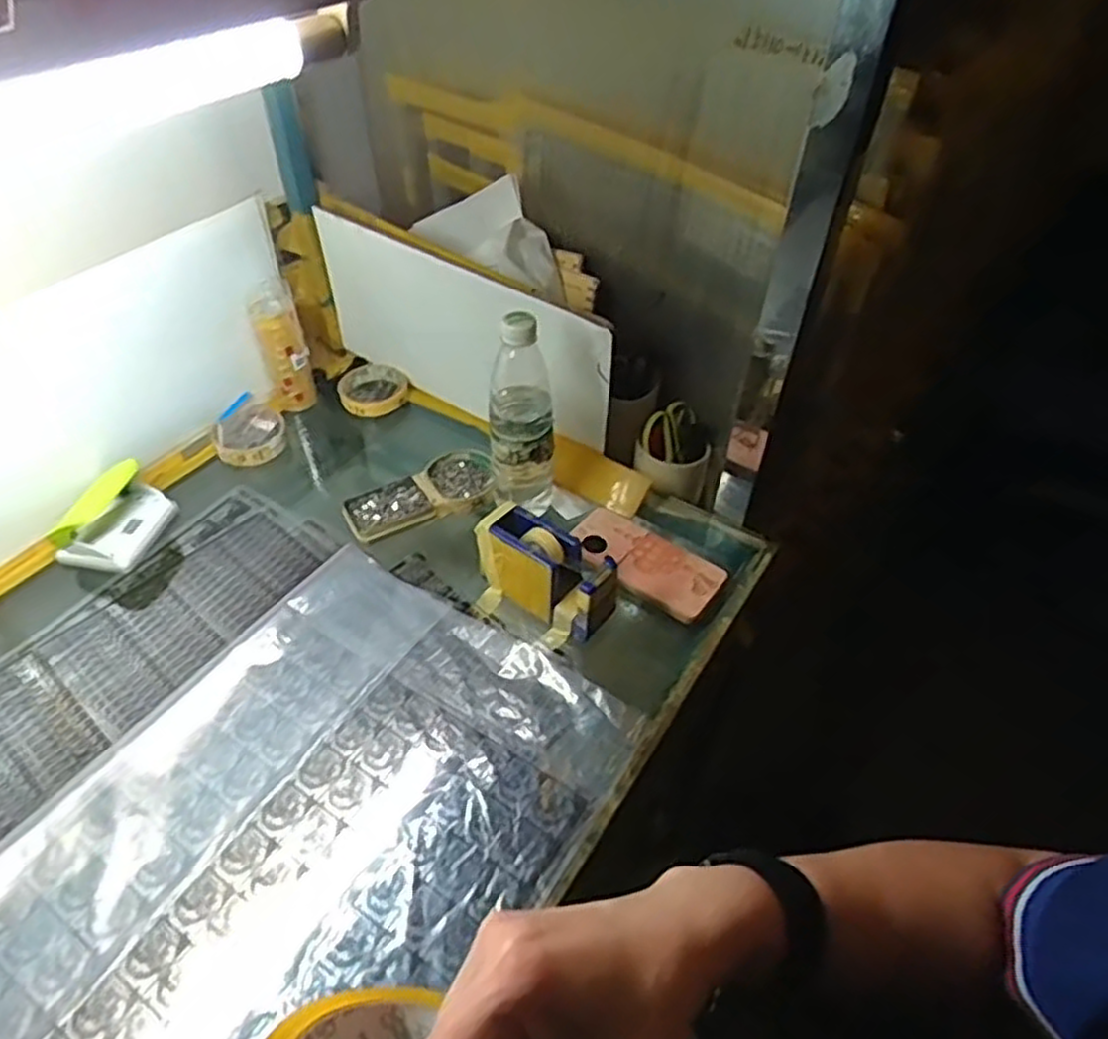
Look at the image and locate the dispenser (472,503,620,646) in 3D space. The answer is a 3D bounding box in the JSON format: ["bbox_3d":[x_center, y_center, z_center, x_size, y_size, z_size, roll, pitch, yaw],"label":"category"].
[{"bbox_3d":[-0.009,0.054,0.710,0.145,0.080,0.074,29,51,25],"label":"dispenser"}]

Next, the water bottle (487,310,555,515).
[{"bbox_3d":[-0.032,-0.092,0.770,0.066,0.240,0.075,-1,45,-2],"label":"water bottle"}]

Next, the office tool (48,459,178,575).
[{"bbox_3d":[-0.457,-0.004,0.781,0.075,0.063,0.109,12,46,11],"label":"office tool"}]

